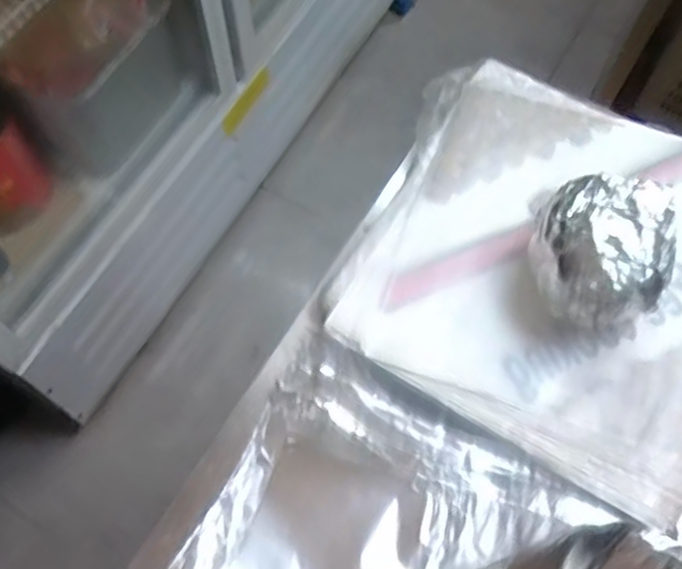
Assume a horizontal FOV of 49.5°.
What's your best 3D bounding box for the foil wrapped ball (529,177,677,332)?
[{"bbox_3d":[0.201,-0.018,0.576,0.092,0.106,0.102,-4,65,-3],"label":"foil wrapped ball"}]

